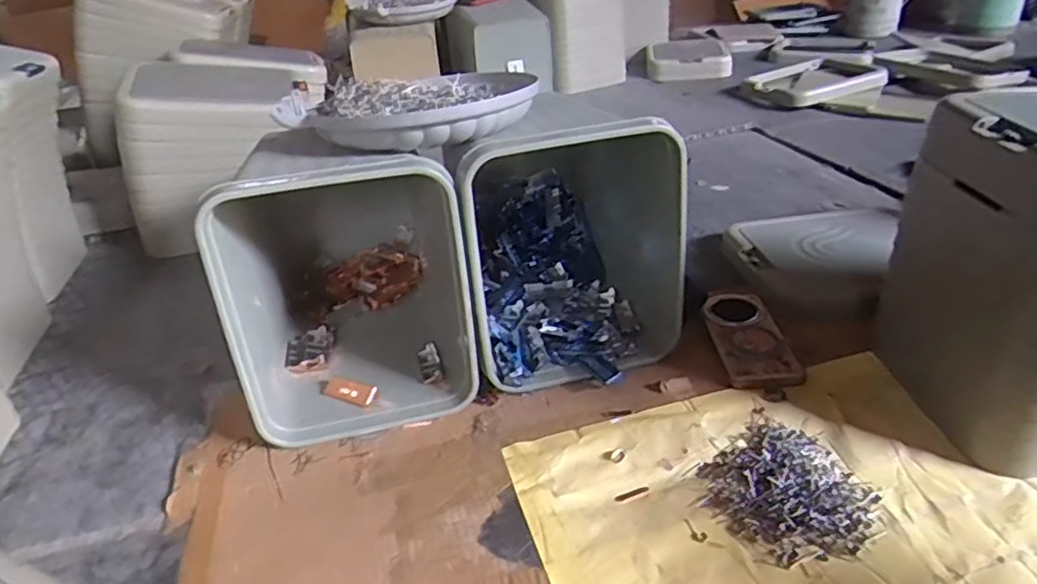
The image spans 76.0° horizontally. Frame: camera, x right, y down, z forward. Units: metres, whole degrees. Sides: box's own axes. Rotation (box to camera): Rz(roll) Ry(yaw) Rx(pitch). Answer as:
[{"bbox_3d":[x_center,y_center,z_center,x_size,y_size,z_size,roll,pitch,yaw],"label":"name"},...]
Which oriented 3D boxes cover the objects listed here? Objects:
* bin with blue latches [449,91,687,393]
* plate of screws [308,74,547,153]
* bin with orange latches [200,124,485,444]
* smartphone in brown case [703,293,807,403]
[{"bbox_3d":[0.053,-0.093,0.761,0.206,0.247,0.338,-4,30,0],"label":"bin with blue latches"},{"bbox_3d":[-0.087,-0.193,0.703,0.204,0.048,0.218,-3,31,2],"label":"plate of screws"},{"bbox_3d":[-0.185,-0.054,0.731,0.214,0.249,0.343,-10,30,-10],"label":"bin with orange latches"},{"bbox_3d":[0.250,0.048,0.719,0.075,0.018,0.172,-3,30,2],"label":"smartphone in brown case"}]

